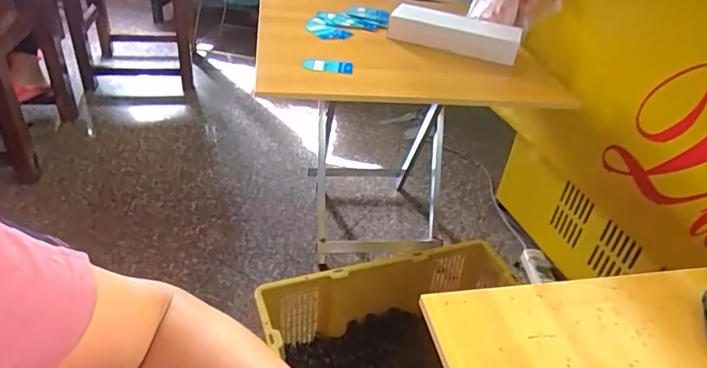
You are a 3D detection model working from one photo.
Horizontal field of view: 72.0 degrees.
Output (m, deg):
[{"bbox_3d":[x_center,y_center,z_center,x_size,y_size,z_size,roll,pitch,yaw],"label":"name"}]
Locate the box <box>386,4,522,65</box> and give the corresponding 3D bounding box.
[{"bbox_3d":[0.217,-0.329,1.060,0.278,0.060,0.107,13,36,10],"label":"box"}]

